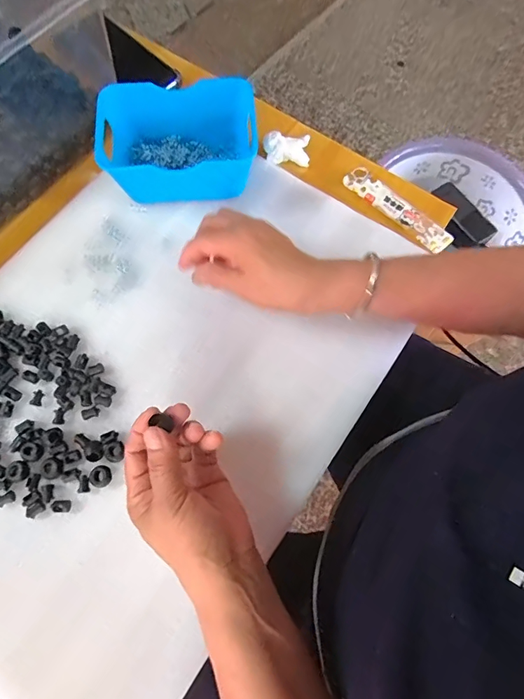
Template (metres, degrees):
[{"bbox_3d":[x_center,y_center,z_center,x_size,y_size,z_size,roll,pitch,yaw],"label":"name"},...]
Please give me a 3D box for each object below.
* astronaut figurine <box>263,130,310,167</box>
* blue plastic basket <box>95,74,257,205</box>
[{"bbox_3d":[0.028,-0.227,0.465,0.051,0.021,0.029,3,71,1],"label":"astronaut figurine"},{"bbox_3d":[-0.083,-0.210,0.422,0.153,0.065,0.099,-3,71,-2],"label":"blue plastic basket"}]

